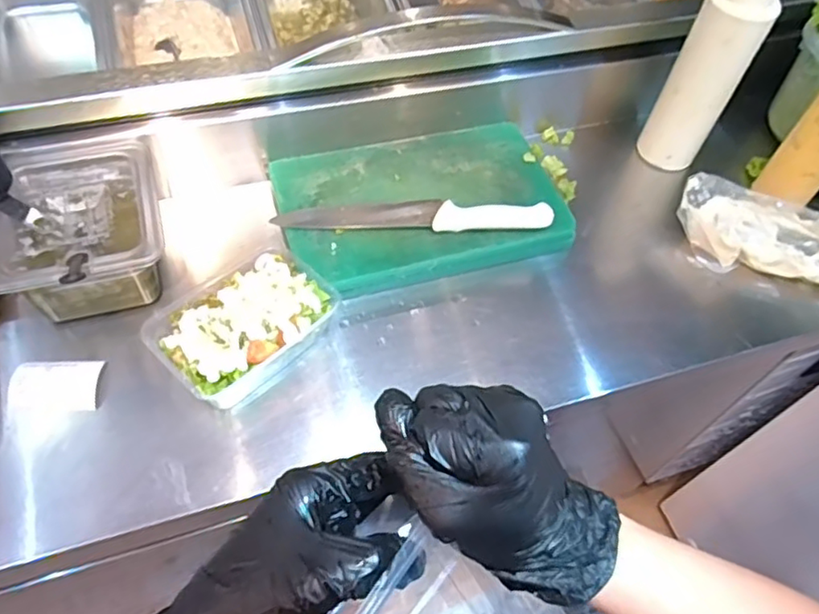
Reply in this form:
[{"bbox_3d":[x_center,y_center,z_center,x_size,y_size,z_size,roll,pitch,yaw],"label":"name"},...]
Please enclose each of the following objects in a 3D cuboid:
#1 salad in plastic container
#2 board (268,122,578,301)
[{"bbox_3d":[-0.161,0.016,0.614,0.169,0.055,0.113,-36,66,-25],"label":"salad in plastic container"},{"bbox_3d":[0.015,-0.124,0.729,0.314,0.025,0.206,-15,59,-15],"label":"board"}]

